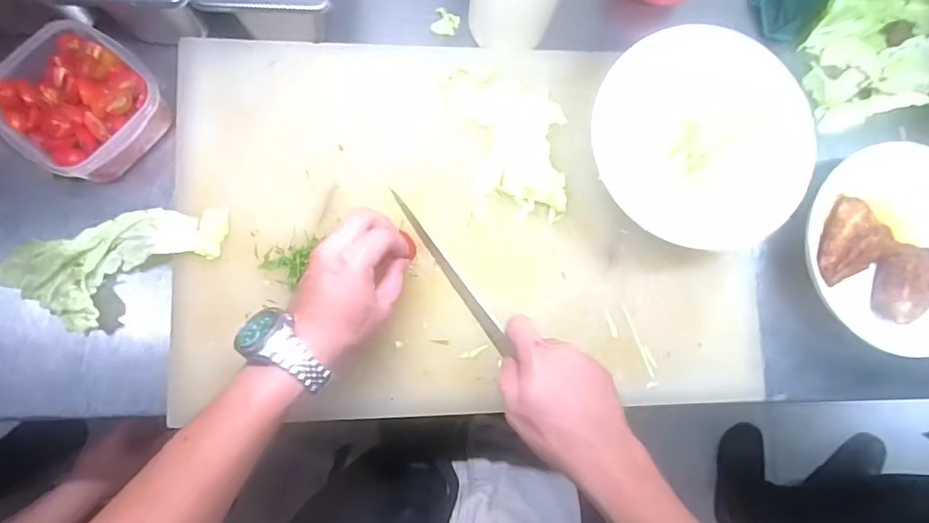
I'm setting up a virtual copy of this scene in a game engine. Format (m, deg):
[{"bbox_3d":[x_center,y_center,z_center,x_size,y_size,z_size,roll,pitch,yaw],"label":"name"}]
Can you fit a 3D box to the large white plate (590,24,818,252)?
[{"bbox_3d":[0.218,-0.108,0.457,0.188,0.016,0.203,0,96,-3],"label":"large white plate"}]

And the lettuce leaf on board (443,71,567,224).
[{"bbox_3d":[0.052,-0.115,0.479,0.093,0.012,0.153,-17,84,-8],"label":"lettuce leaf on board"}]

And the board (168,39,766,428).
[{"bbox_3d":[0.011,-0.036,0.468,0.526,0.028,0.341,-1,82,-6],"label":"board"}]

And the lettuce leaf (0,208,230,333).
[{"bbox_3d":[-0.307,0.005,0.444,0.201,0.028,0.082,-19,85,-9],"label":"lettuce leaf"}]

